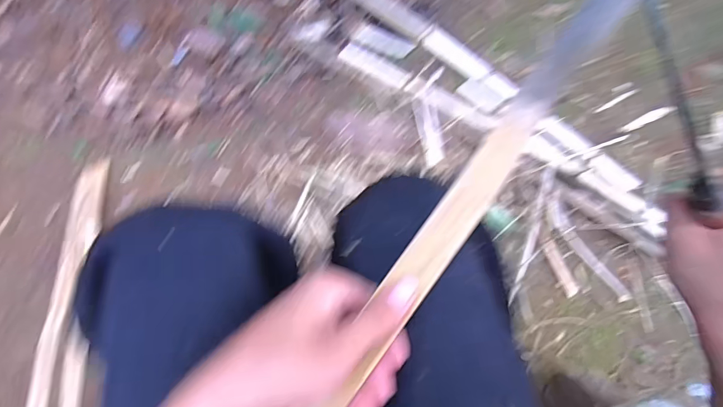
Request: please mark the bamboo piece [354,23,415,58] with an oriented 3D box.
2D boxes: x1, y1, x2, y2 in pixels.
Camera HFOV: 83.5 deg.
[{"bbox_3d":[0.054,-0.378,0.944,0.145,0.006,0.052,33,84,23],"label":"bamboo piece"}]

